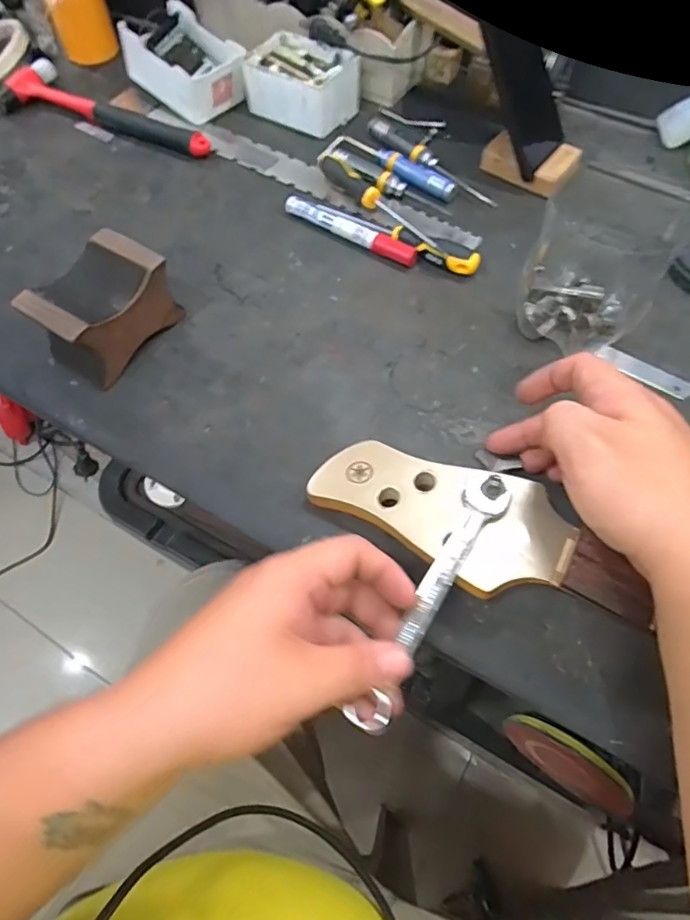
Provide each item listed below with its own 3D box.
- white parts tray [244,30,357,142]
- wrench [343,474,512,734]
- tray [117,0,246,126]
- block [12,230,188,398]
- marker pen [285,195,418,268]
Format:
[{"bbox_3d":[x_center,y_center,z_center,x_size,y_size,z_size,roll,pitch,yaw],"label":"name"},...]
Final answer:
[{"bbox_3d":[-0.045,-0.392,0.562,0.103,0.050,0.080,32,68,16],"label":"white parts tray"},{"bbox_3d":[0.051,0.075,0.300,0.025,0.004,0.158,28,65,15],"label":"wrench"},{"bbox_3d":[-0.165,-0.416,0.571,0.107,0.063,0.083,34,68,17],"label":"tray"},{"bbox_3d":[-0.180,-0.114,0.406,0.061,0.063,0.092,31,67,16],"label":"block"},{"bbox_3d":[0.004,-0.203,0.477,0.131,0.016,0.016,29,67,15],"label":"marker pen"}]

